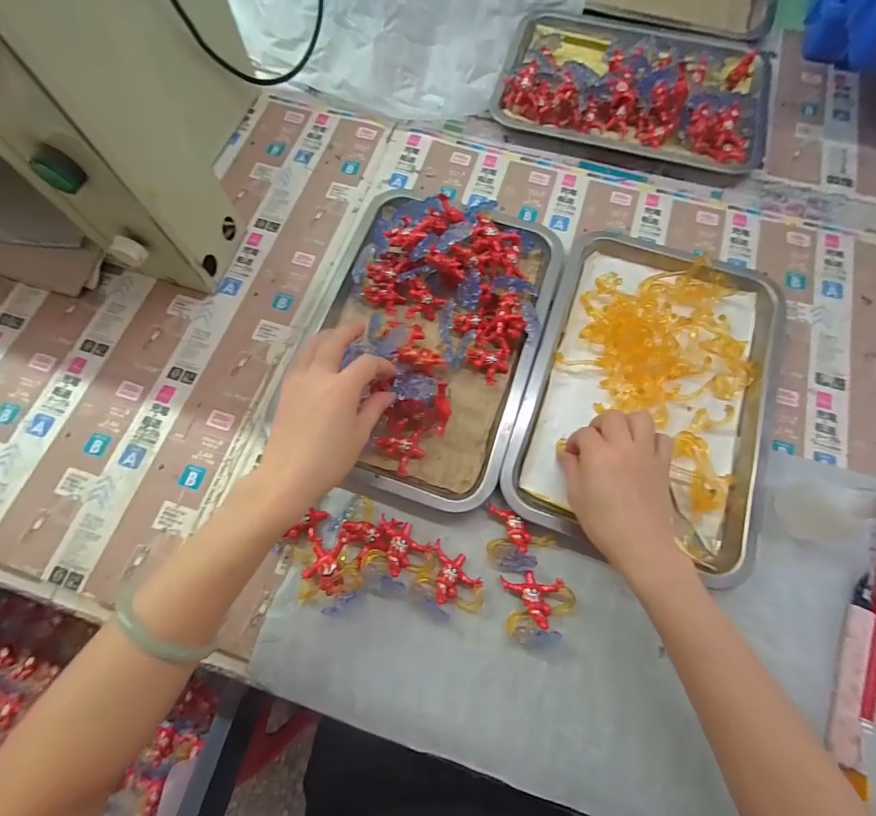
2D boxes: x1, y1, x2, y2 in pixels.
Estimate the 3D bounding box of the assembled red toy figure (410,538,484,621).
[{"bbox_3d":[0.010,0.143,0.331,0.054,0.018,0.048,32,74,10],"label":"assembled red toy figure"}]

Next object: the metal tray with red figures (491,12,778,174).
[{"bbox_3d":[0.239,-0.396,0.496,0.311,0.044,0.201,17,72,5],"label":"metal tray with red figures"}]

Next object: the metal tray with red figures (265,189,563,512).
[{"bbox_3d":[-0.011,-0.076,0.388,0.209,0.055,0.299,19,72,6],"label":"metal tray with red figures"}]

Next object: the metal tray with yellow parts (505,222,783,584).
[{"bbox_3d":[0.197,-0.025,0.383,0.212,0.035,0.321,19,72,6],"label":"metal tray with yellow parts"}]

